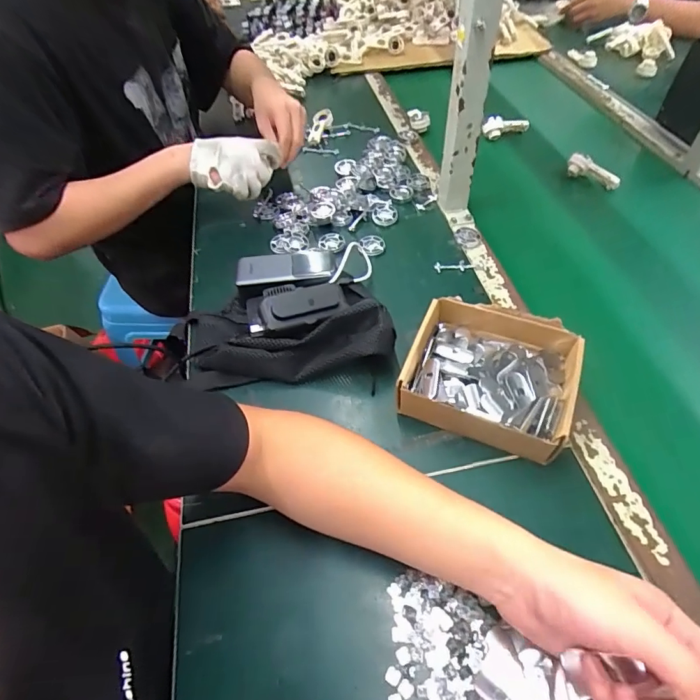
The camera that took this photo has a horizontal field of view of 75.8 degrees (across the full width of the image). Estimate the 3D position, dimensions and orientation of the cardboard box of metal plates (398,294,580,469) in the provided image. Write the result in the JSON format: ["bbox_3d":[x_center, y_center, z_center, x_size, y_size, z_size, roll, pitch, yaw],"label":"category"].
[{"bbox_3d":[0.154,0.027,0.492,0.166,0.060,0.147,19,55,19],"label":"cardboard box of metal plates"}]

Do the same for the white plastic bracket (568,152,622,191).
[{"bbox_3d":[0.415,-0.302,0.769,0.091,0.031,0.021,36,61,13],"label":"white plastic bracket"}]

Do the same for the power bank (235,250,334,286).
[{"bbox_3d":[-0.085,-0.112,0.590,0.124,0.016,0.051,-5,51,1],"label":"power bank"}]

